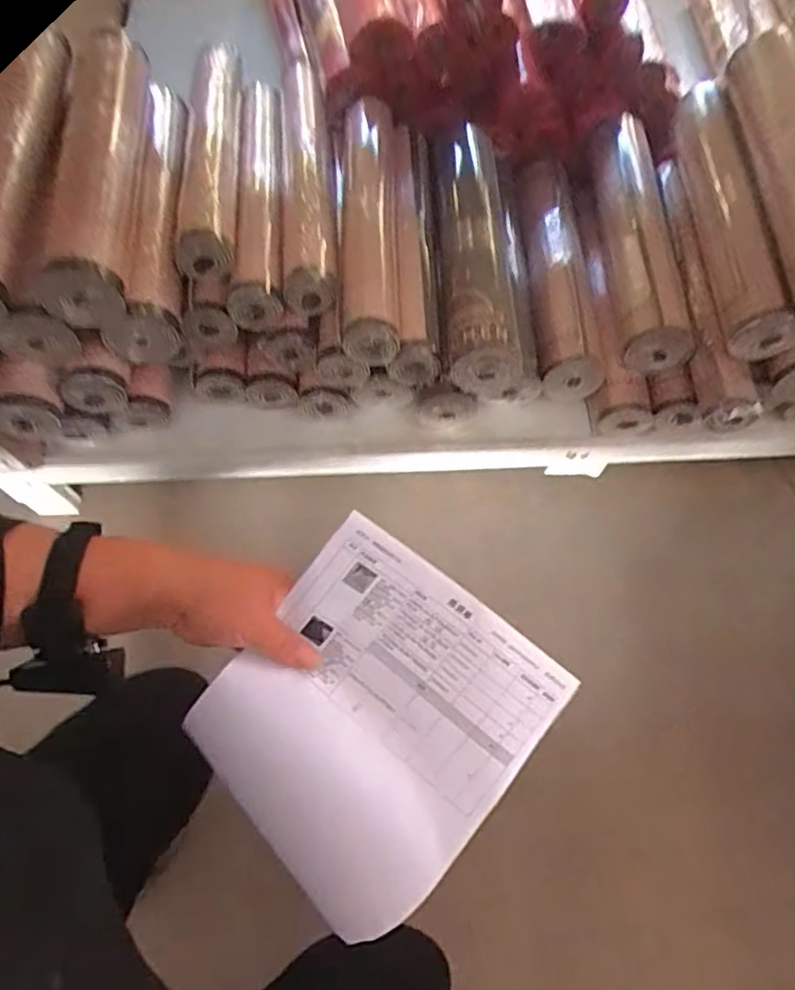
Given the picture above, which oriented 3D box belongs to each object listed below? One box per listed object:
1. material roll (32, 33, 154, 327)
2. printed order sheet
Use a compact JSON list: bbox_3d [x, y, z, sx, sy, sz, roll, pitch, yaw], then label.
[{"bbox_3d":[-0.463,-0.528,0.990,0.101,0.110,0.622,-7,66,-5],"label":"material roll"},{"bbox_3d":[-0.023,0.171,0.467,0.210,0.024,0.244,40,94,2],"label":"printed order sheet"}]

